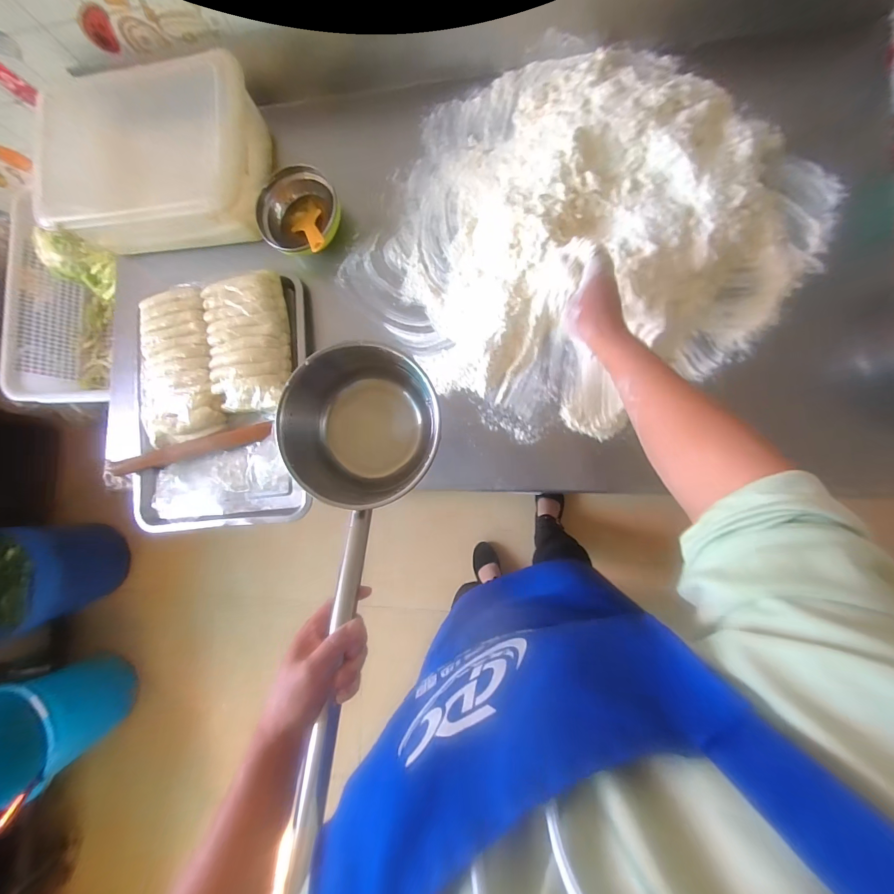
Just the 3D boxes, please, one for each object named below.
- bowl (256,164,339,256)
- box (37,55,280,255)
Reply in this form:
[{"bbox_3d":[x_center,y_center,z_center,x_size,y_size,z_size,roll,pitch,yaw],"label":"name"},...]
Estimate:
[{"bbox_3d":[-0.233,-0.377,0.648,0.143,0.081,0.129,22,90,8],"label":"bowl"},{"bbox_3d":[-0.464,-0.460,0.630,0.327,0.102,0.228,-1,86,8],"label":"box"}]

